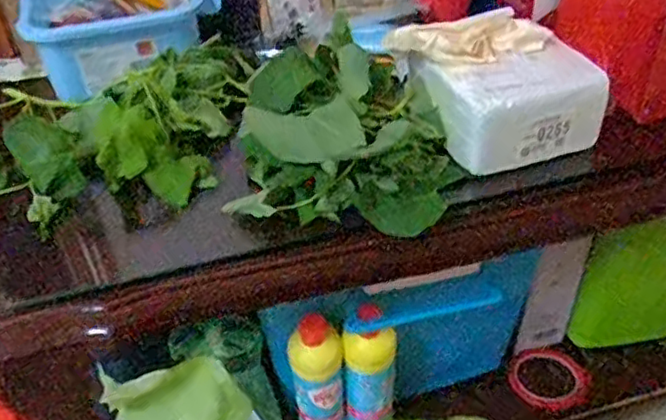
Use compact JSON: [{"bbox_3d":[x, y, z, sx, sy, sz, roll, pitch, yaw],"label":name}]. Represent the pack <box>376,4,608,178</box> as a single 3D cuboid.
[{"bbox_3d":[0.164,-0.123,0.626,0.157,0.093,0.153,-14,42,-12],"label":"pack"}]

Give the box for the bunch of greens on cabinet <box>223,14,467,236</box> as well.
[{"bbox_3d":[0.014,-0.082,0.600,0.193,0.123,0.160,5,41,9],"label":"bunch of greens on cabinet"}]

